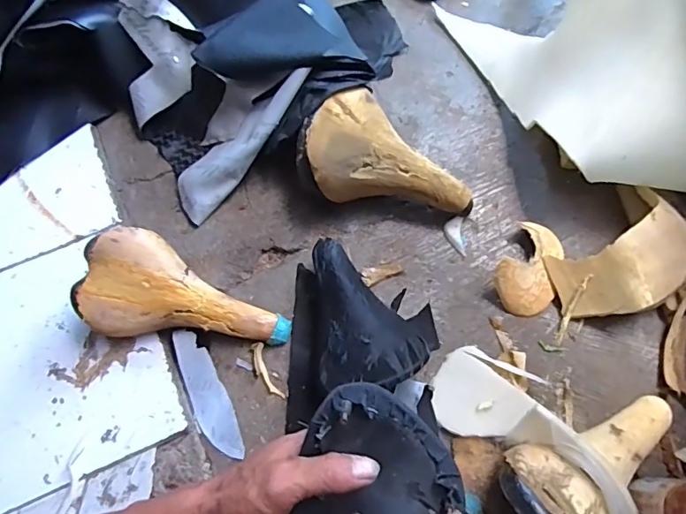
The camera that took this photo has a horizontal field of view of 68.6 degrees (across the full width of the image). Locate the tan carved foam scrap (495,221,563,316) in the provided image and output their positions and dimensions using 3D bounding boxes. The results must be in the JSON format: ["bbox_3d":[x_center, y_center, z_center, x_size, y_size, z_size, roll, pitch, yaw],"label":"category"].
[{"bbox_3d":[0.237,0.011,0.638,0.081,0.047,0.123,20,72,8],"label":"tan carved foam scrap"}]

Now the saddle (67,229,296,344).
[{"bbox_3d":[-0.189,0.057,0.618,0.248,0.061,0.119,21,71,-9],"label":"saddle"}]

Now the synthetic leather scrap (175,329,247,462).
[{"bbox_3d":[-0.167,0.168,0.620,0.044,0.009,0.163,-22,77,-7],"label":"synthetic leather scrap"}]

